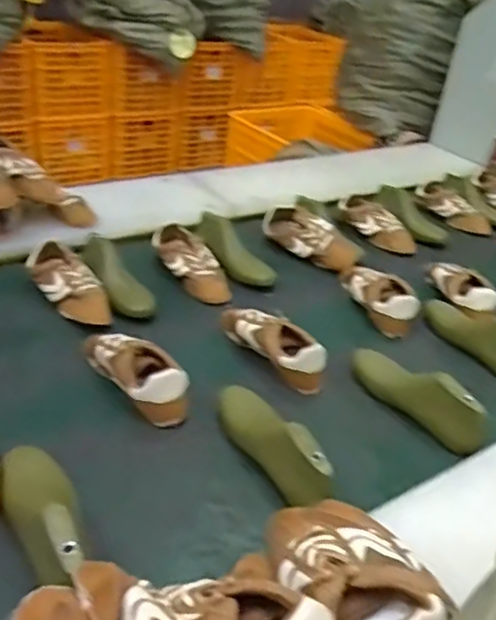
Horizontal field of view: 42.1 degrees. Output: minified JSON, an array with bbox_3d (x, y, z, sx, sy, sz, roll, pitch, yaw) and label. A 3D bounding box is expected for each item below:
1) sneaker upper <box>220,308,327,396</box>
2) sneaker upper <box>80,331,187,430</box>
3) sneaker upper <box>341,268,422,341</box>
[{"bbox_3d":[0.038,0.048,1.107,0.074,0.072,0.239,-21,42,-35],"label":"sneaker upper"},{"bbox_3d":[-0.182,0.086,0.991,0.234,0.077,0.077,32,41,33],"label":"sneaker upper"},{"bbox_3d":[0.263,-0.041,1.285,0.096,0.071,0.231,-3,35,-14],"label":"sneaker upper"}]

